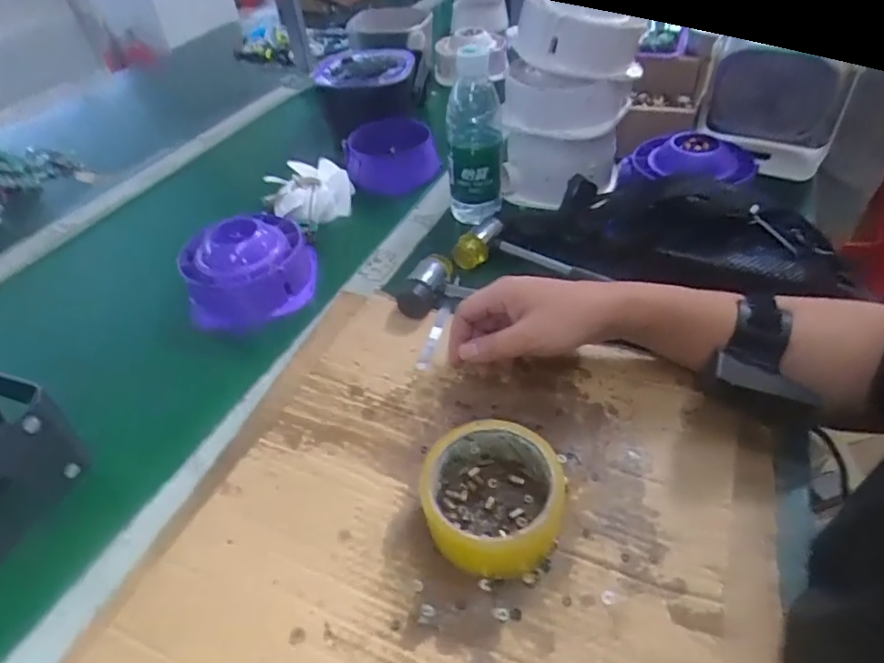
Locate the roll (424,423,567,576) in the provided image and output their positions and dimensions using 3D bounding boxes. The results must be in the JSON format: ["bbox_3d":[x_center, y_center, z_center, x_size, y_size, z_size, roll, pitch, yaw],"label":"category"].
[{"bbox_3d":[0.033,0.108,0.362,0.087,0.042,0.086,-3,44,3],"label":"roll"}]

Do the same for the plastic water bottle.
[{"bbox_3d":[0.037,-0.207,0.585,0.063,0.172,0.063,-3,44,3],"label":"plastic water bottle"}]

